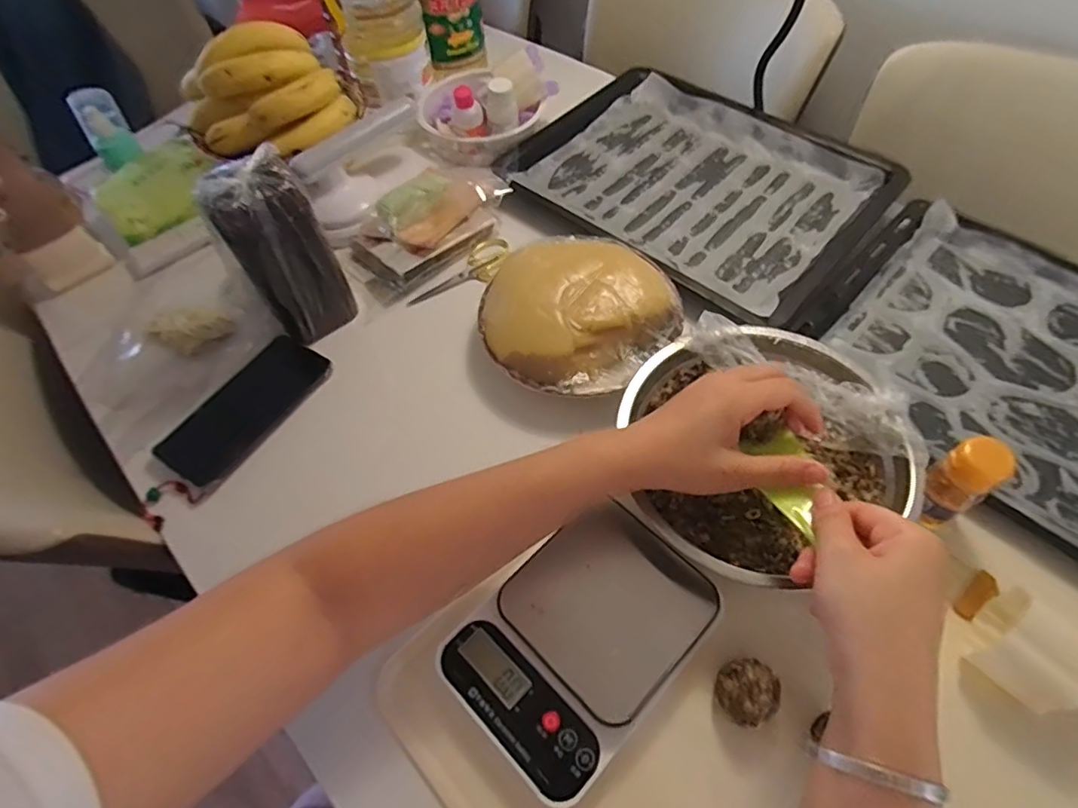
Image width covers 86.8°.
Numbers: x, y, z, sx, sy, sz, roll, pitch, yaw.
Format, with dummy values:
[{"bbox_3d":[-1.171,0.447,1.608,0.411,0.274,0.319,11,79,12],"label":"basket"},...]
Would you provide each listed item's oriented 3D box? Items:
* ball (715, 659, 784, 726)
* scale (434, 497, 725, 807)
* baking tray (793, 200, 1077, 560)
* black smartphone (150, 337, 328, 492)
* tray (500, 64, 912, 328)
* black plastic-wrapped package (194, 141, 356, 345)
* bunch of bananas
[{"bbox_3d":[0.141,0.193,0.383,0.041,0.031,0.039,-2,57,3],"label":"ball"},{"bbox_3d":[0.028,0.165,0.408,0.130,0.039,0.178,38,68,25],"label":"scale"},{"bbox_3d":[0.472,-0.026,0.520,0.307,0.034,0.396,-40,63,-19],"label":"baking tray"},{"bbox_3d":[-0.284,0.002,0.553,0.083,0.010,0.163,29,64,21],"label":"black smartphone"},{"bbox_3d":[0.186,-0.267,0.688,0.392,0.035,0.315,36,67,24],"label":"tray"},{"bbox_3d":[-0.241,-0.138,0.547,0.081,0.181,0.062,-31,60,-15],"label":"black plastic-wrapped package"},{"bbox_3d":[-0.325,-0.365,0.659,0.173,0.098,0.138,-26,60,-13],"label":"bunch of bananas"}]

